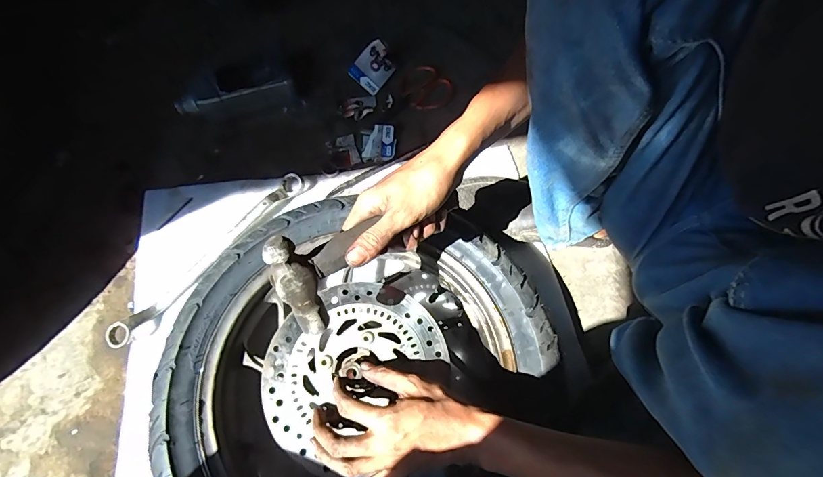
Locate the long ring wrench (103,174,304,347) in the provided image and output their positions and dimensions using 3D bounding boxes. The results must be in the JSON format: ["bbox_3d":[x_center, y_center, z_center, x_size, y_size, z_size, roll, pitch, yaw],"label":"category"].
[{"bbox_3d":[-0.311,0.021,0.604,0.036,0.023,0.360,37,70,14],"label":"long ring wrench"}]

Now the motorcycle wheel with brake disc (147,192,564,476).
[{"bbox_3d":[-0.058,0.179,0.484,0.464,0.097,0.451,0,66,-1],"label":"motorcycle wheel with brake disc"}]

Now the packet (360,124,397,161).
[{"bbox_3d":[-0.060,-0.180,0.710,0.063,0.007,0.075,-3,66,-3],"label":"packet"}]

